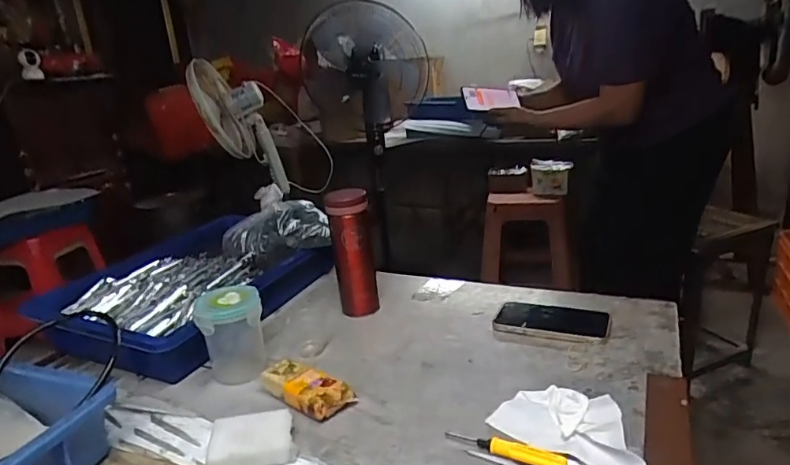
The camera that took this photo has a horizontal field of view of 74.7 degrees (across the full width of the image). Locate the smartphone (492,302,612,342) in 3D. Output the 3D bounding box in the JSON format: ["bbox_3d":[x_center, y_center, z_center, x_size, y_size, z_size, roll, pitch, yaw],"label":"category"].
[{"bbox_3d":[0.215,0.123,0.716,0.149,0.012,0.081,3,20,24],"label":"smartphone"}]

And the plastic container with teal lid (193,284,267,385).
[{"bbox_3d":[-0.203,0.130,0.655,0.075,0.115,0.068,-12,20,-20],"label":"plastic container with teal lid"}]

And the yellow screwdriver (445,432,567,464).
[{"bbox_3d":[0.104,0.205,0.495,0.116,0.011,0.016,6,21,30],"label":"yellow screwdriver"}]

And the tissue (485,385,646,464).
[{"bbox_3d":[0.174,0.182,0.517,0.144,0.032,0.094,8,23,35],"label":"tissue"}]

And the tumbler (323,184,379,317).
[{"bbox_3d":[-0.062,0.034,0.785,0.062,0.198,0.068,-7,18,-6],"label":"tumbler"}]

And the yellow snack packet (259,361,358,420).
[{"bbox_3d":[-0.105,0.182,0.601,0.110,0.032,0.048,7,22,34],"label":"yellow snack packet"}]

